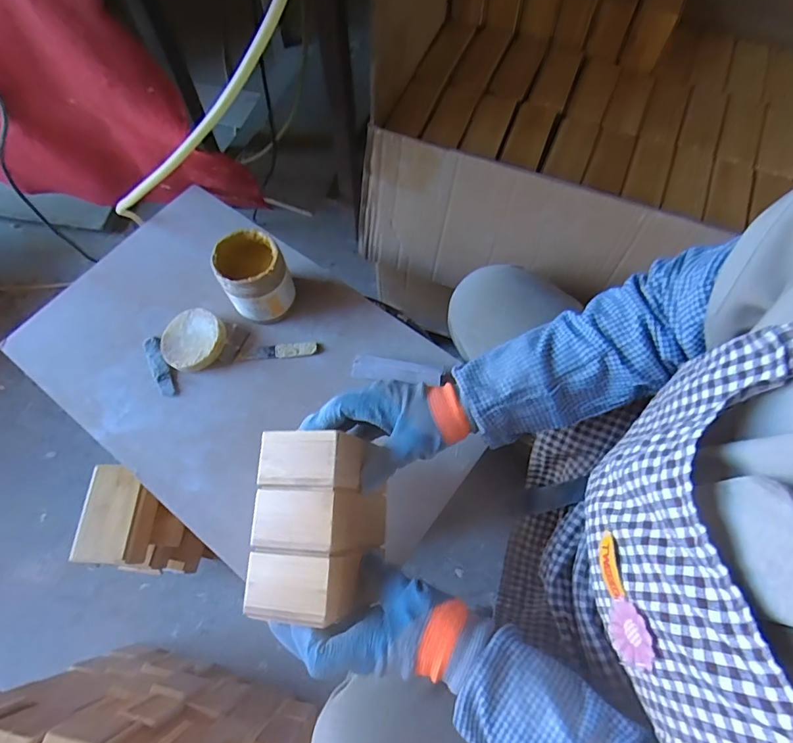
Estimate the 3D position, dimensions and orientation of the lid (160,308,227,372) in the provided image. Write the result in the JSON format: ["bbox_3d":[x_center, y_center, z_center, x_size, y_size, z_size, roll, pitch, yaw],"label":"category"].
[{"bbox_3d":[-0.264,-0.043,0.602,0.083,0.015,0.086,-6,68,14],"label":"lid"}]

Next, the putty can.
[{"bbox_3d":[-0.180,-0.117,0.598,0.080,0.102,0.080,0,66,1],"label":"putty can"}]

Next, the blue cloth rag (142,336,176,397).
[{"bbox_3d":[-0.310,-0.011,0.601,0.021,0.009,0.098,-29,69,-11],"label":"blue cloth rag"}]

